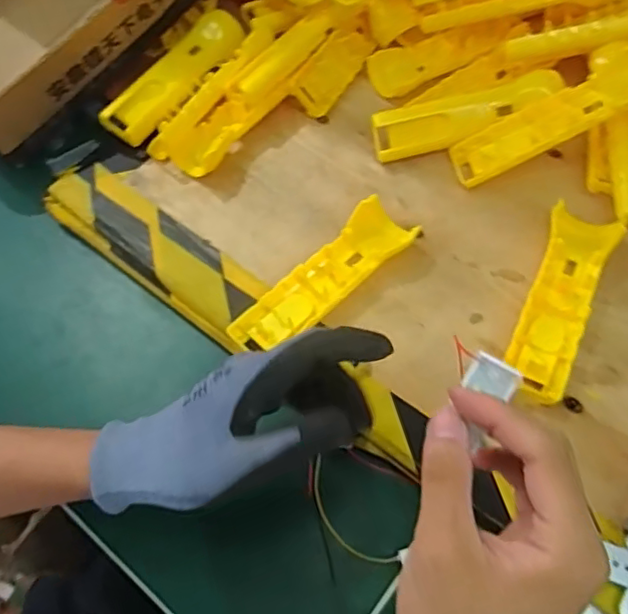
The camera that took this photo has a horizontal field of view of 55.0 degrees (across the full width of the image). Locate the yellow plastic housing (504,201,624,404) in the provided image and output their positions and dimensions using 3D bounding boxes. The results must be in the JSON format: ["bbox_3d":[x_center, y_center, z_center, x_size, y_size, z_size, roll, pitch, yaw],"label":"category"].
[{"bbox_3d":[0.177,-0.002,0.443,0.049,0.024,0.161,24,64,16],"label":"yellow plastic housing"}]

